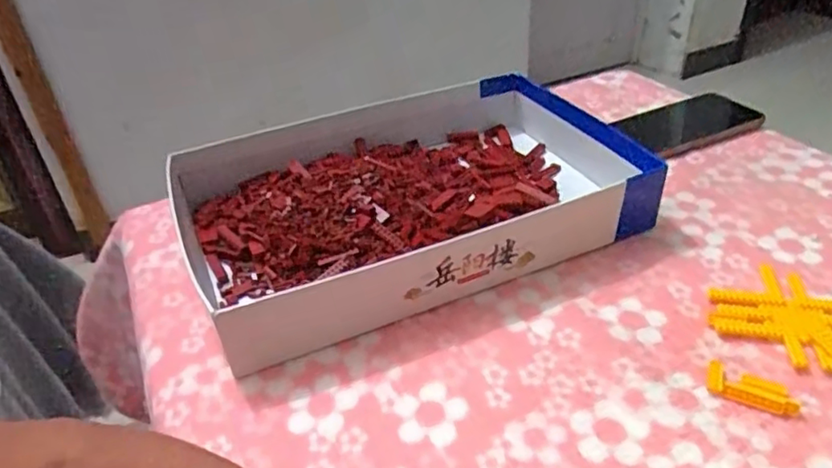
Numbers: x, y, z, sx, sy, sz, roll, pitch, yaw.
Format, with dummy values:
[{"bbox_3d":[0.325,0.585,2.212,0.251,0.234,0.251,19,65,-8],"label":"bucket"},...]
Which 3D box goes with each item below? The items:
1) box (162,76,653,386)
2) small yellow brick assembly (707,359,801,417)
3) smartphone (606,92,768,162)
[{"bbox_3d":[-0.005,-0.041,0.513,0.347,0.061,0.245,-18,38,-19],"label":"box"},{"bbox_3d":[0.198,0.092,0.357,0.050,0.007,0.021,18,41,27],"label":"small yellow brick assembly"},{"bbox_3d":[0.279,-0.116,0.632,0.139,0.015,0.083,-17,38,-18],"label":"smartphone"}]

